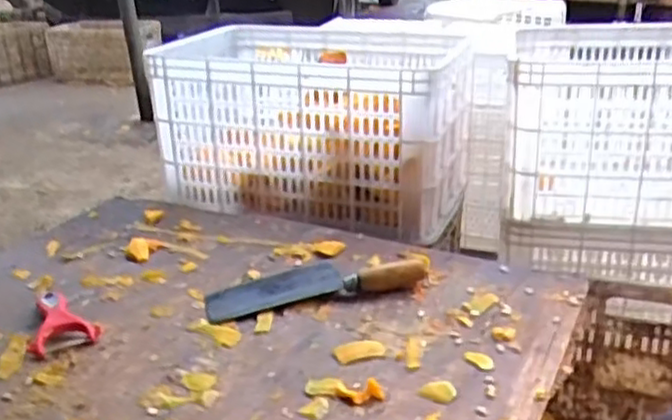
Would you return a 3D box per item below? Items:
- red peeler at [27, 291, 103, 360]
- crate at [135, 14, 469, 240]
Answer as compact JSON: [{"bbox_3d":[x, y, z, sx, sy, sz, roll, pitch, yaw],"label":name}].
[{"bbox_3d":[-0.325,0.122,0.835,0.076,0.027,0.135,-11,25,-21],"label":"red peeler"},{"bbox_3d":[-0.031,-0.177,1.350,0.537,0.277,0.385,6,26,22],"label":"crate"}]

